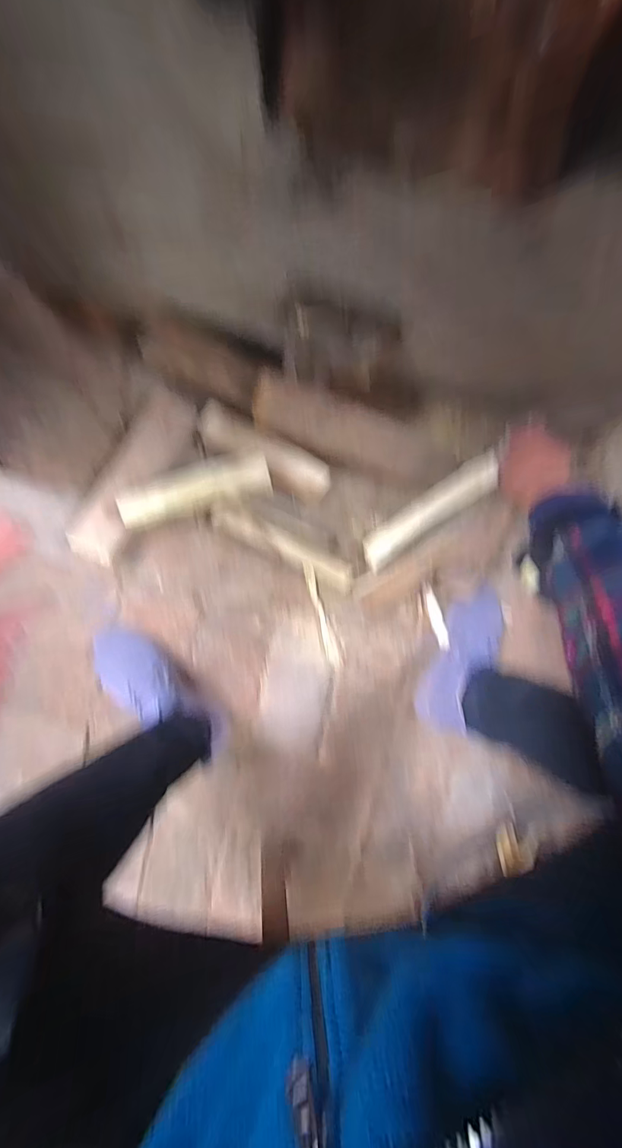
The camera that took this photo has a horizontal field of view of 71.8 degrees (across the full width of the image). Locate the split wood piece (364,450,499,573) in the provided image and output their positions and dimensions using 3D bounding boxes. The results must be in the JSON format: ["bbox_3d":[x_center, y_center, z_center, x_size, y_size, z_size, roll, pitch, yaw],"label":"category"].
[{"bbox_3d":[0.174,-0.093,0.644,0.225,0.039,0.039,-39,97,14],"label":"split wood piece"}]

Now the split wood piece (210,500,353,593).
[{"bbox_3d":[-0.038,-0.044,0.658,0.237,0.034,0.043,29,93,-9],"label":"split wood piece"}]

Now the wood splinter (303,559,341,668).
[{"bbox_3d":[0.017,0.064,0.683,0.020,0.012,0.177,-16,99,-7],"label":"wood splinter"}]

